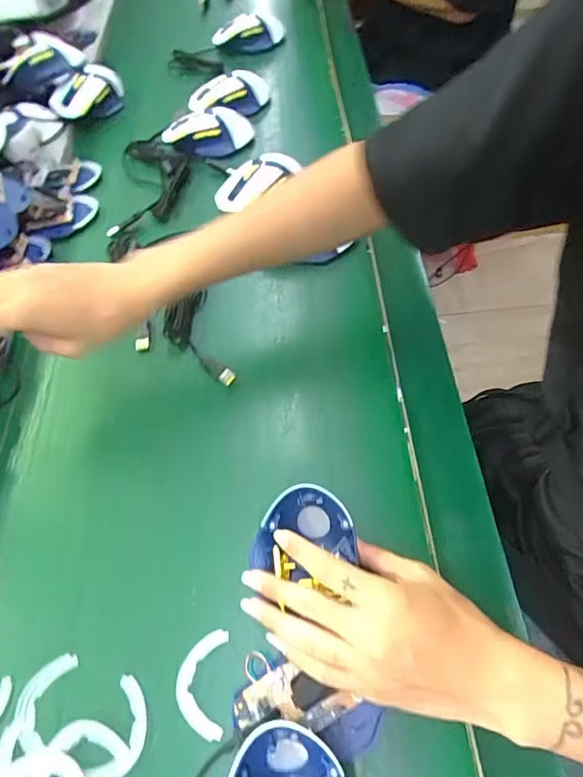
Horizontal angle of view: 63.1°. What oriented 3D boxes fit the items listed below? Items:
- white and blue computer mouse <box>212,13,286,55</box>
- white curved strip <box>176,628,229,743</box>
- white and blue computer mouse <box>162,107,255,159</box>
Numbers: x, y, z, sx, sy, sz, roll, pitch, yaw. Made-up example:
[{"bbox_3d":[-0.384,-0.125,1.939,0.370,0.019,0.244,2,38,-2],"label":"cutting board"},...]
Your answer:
[{"bbox_3d":[-0.072,-0.596,0.791,0.119,0.056,0.047,-7,57,1],"label":"white and blue computer mouse"},{"bbox_3d":[-0.063,0.205,0.331,0.034,0.004,0.064,-2,58,2],"label":"white curved strip"},{"bbox_3d":[-0.113,-0.349,0.644,0.120,0.039,0.060,-8,58,-1],"label":"white and blue computer mouse"}]

